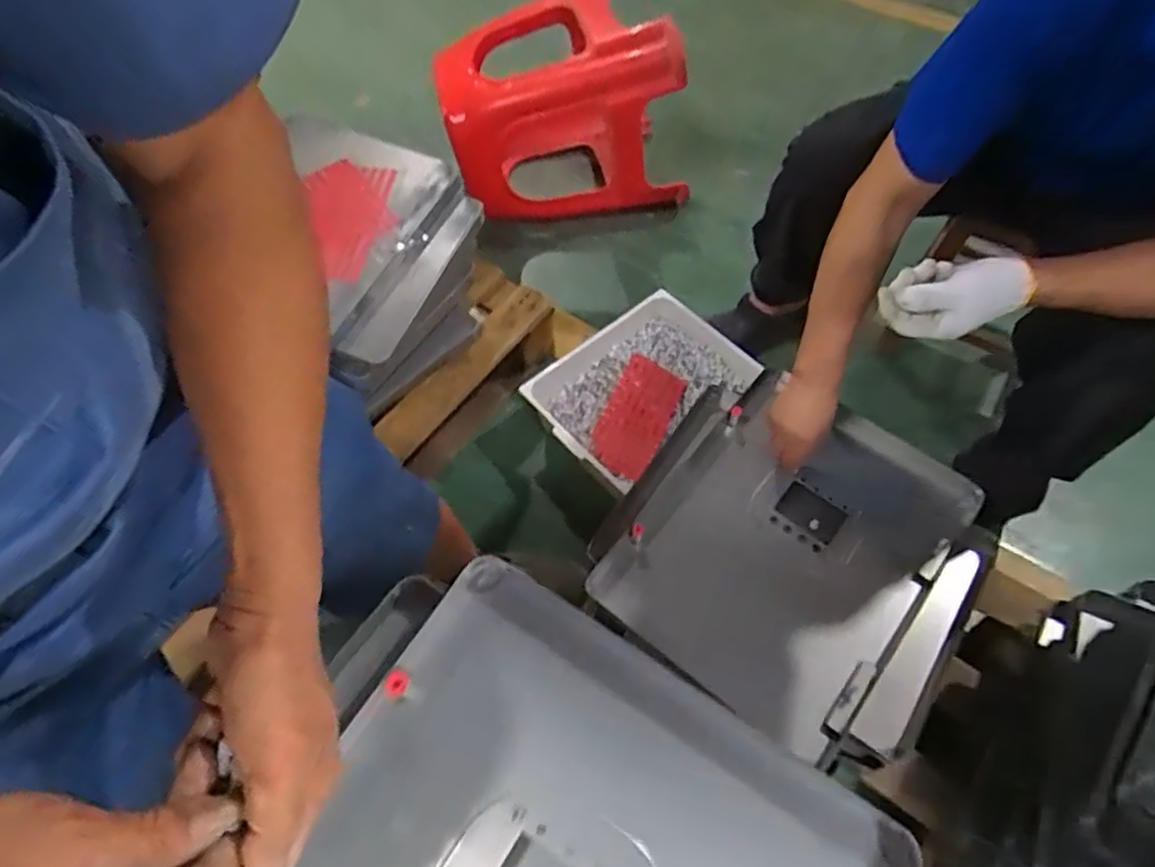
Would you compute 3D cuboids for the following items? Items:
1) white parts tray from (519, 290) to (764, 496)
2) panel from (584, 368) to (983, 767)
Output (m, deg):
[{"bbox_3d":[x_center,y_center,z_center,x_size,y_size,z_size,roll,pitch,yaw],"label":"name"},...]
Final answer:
[{"bbox_3d":[0.106,-0.083,1.279,0.358,0.103,0.310,-36,65,-20],"label":"white parts tray"},{"bbox_3d":[0.272,0.133,0.969,0.377,0.044,0.454,37,65,20],"label":"panel"}]

